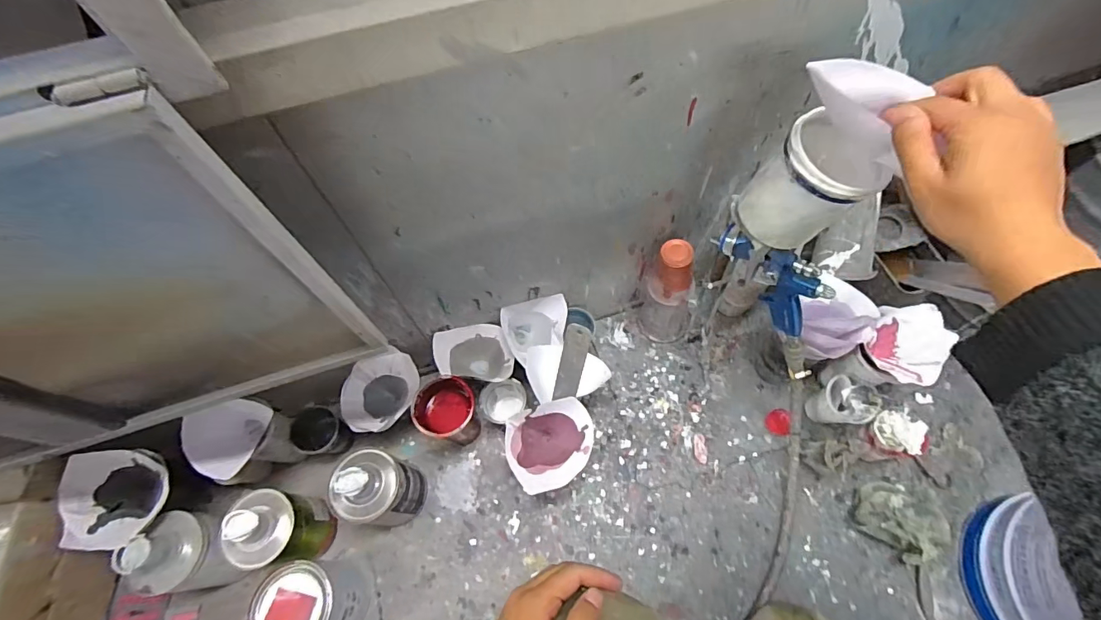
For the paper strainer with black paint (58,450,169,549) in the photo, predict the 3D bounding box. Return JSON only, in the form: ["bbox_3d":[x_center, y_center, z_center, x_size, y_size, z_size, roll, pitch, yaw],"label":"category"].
[{"bbox_3d":[-0.569,0.248,0.610,0.096,0.085,0.123,-10,64,-3],"label":"paper strainer with black paint"}]

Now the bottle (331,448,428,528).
[{"bbox_3d":[-0.252,0.267,0.691,0.088,0.189,0.092,-1,64,2],"label":"bottle"}]

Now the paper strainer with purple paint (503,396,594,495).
[{"bbox_3d":[0.002,0.194,0.648,0.118,0.080,0.111,-10,64,-3],"label":"paper strainer with purple paint"}]

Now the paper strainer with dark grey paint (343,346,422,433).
[{"bbox_3d":[-0.264,0.134,0.735,0.114,0.081,0.131,13,65,8],"label":"paper strainer with dark grey paint"}]

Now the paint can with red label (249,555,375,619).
[{"bbox_3d":[-0.326,0.410,0.654,0.111,0.137,0.107,-10,64,-3],"label":"paint can with red label"}]

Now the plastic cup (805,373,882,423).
[{"bbox_3d":[0.460,0.151,0.738,0.069,0.113,0.065,5,64,4],"label":"plastic cup"}]

